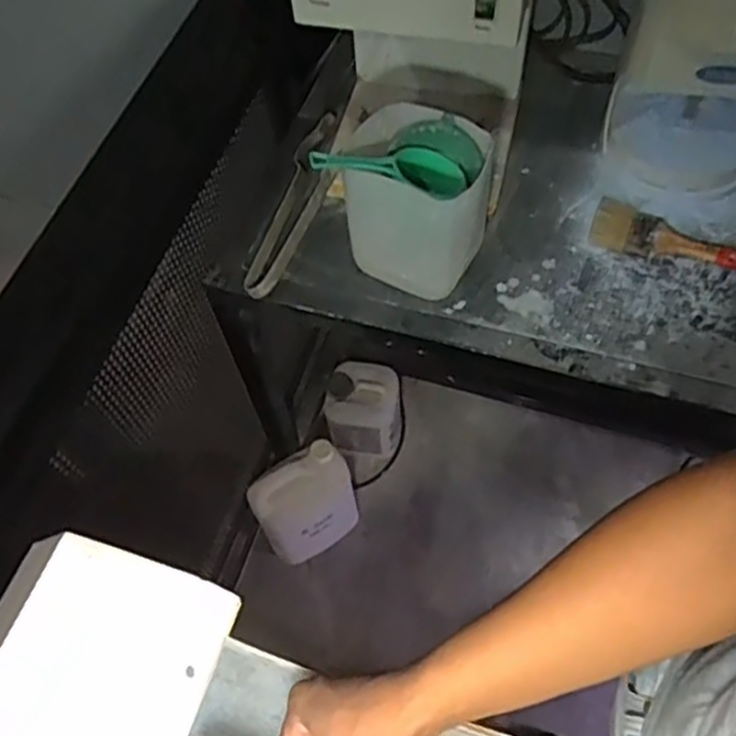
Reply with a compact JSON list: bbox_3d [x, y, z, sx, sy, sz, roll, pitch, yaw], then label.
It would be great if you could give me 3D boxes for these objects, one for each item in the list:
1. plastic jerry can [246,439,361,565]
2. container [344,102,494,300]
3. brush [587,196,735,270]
[{"bbox_3d":[-0.110,0.270,1.388,0.182,0.303,0.104,-37,63,-18],"label":"plastic jerry can"},{"bbox_3d":[0.052,-0.197,0.883,0.171,0.174,0.123,17,61,13],"label":"container"},{"bbox_3d":[0.388,-0.163,0.936,0.200,0.030,0.075,21,62,15],"label":"brush"}]

